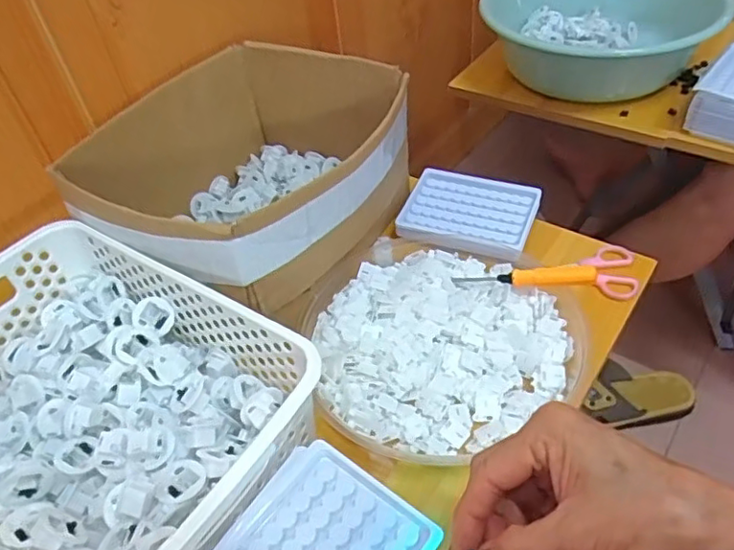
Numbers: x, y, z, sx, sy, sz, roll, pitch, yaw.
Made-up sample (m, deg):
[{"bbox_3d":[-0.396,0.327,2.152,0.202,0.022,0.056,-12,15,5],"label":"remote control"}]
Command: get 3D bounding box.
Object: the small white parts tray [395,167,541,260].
[{"bbox_3d":[0.105,-0.067,0.624,0.132,0.018,0.106,12,49,18],"label":"small white parts tray"}]

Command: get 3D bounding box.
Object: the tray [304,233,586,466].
[{"bbox_3d":[0.060,0.043,0.519,0.226,0.030,0.225,-3,46,3],"label":"tray"}]

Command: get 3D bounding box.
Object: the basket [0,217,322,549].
[{"bbox_3d":[-0.199,0.096,0.436,0.303,0.099,0.204,24,53,27],"label":"basket"}]

